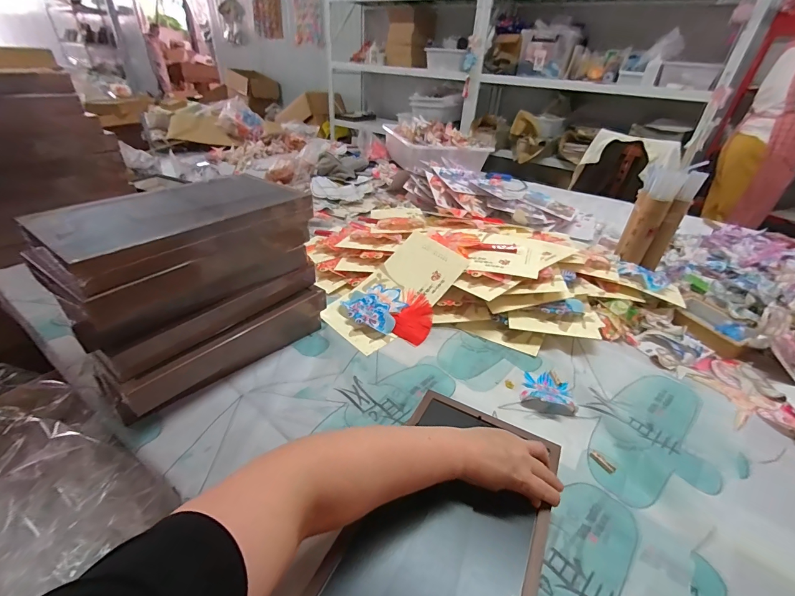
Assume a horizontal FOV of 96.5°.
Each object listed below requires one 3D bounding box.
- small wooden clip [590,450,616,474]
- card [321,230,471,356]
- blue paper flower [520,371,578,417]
[{"bbox_3d":[0.296,0.236,0.511,0.011,0.007,0.034,-20,42,-28],"label":"small wooden clip"},{"bbox_3d":[0.005,-0.011,0.779,0.203,0.041,0.322,30,62,26],"label":"card"},{"bbox_3d":[0.257,0.156,0.613,0.084,0.021,0.090,8,34,6],"label":"blue paper flower"}]

